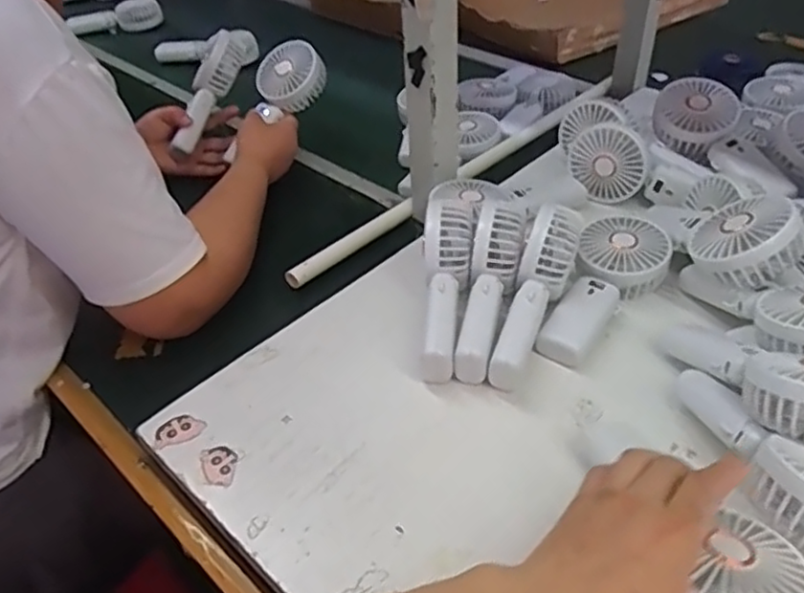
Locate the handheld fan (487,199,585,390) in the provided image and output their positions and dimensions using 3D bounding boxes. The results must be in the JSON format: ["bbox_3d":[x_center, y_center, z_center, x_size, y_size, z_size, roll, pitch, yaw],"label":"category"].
[{"bbox_3d":[0.118,-0.004,0.583,0.040,0.070,0.185,17,68,21],"label":"handheld fan"}]

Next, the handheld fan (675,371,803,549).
[{"bbox_3d":[0.248,0.104,0.438,0.081,0.039,0.167,12,22,-7],"label":"handheld fan"}]

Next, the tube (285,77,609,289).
[{"bbox_3d":[0.092,-0.166,0.848,0.025,0.028,0.602,31,52,33],"label":"tube"}]

